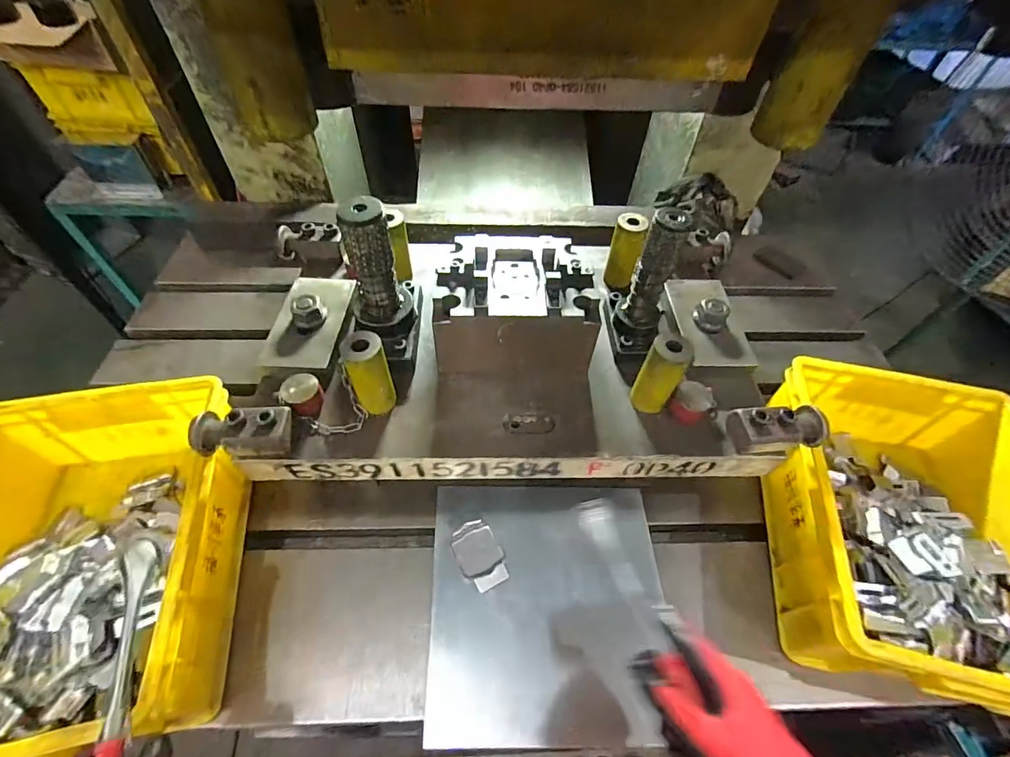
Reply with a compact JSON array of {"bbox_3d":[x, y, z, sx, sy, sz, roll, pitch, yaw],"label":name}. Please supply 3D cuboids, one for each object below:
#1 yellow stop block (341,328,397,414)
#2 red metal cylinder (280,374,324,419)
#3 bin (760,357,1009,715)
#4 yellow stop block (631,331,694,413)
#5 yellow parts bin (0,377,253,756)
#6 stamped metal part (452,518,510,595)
[{"bbox_3d":[-0.139,-0.004,0.468,0.039,0.099,0.036,-23,57,-19],"label":"yellow stop block"},{"bbox_3d":[-0.221,0.019,0.494,0.035,0.032,0.039,0,53,-3],"label":"red metal cylinder"},{"bbox_3d":[0.453,0.163,0.515,0.259,0.130,0.343,10,53,5],"label":"bin"},{"bbox_3d":[0.166,-0.003,0.484,0.039,0.095,0.034,26,56,16],"label":"yellow stop block"},{"bbox_3d":[-0.425,0.183,0.465,0.255,0.133,0.339,-8,54,-9],"label":"yellow parts bin"},{"bbox_3d":[-0.028,0.206,0.528,0.052,0.014,0.074,-28,59,-22],"label":"stamped metal part"}]

